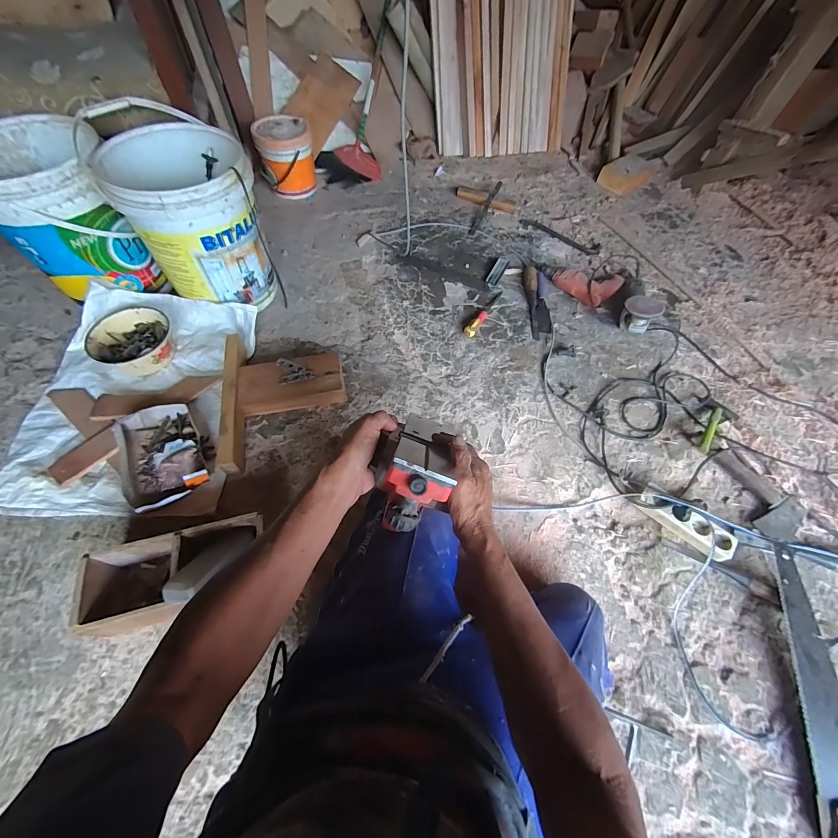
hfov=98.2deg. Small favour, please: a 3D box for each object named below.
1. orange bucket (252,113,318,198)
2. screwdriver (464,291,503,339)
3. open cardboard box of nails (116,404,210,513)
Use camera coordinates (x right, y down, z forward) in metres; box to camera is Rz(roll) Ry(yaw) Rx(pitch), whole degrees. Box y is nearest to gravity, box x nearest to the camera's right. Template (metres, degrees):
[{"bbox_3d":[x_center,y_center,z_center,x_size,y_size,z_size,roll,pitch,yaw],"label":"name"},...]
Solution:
[{"bbox_3d":[-0.485,-0.961,1.331,0.195,0.183,0.187,-13,62,-11],"label":"orange bucket"},{"bbox_3d":[0.197,-0.329,1.096,0.031,0.025,0.225,28,63,12],"label":"screwdriver"},{"bbox_3d":[-0.551,0.076,0.787,0.154,0.052,0.236,-25,65,-17],"label":"open cardboard box of nails"}]

